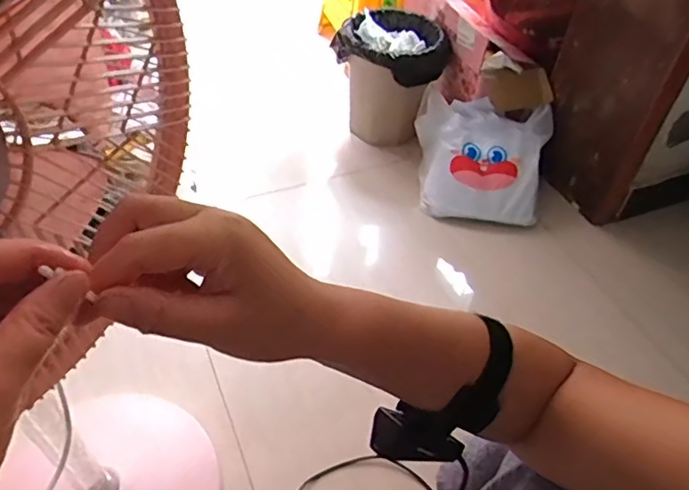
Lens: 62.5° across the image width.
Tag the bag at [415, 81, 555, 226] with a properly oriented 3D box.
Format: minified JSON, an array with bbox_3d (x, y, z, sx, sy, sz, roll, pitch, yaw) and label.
[{"bbox_3d":[0.344,-0.216,1.401,0.314,0.166,0.290,2,47,-2],"label":"bag"}]

